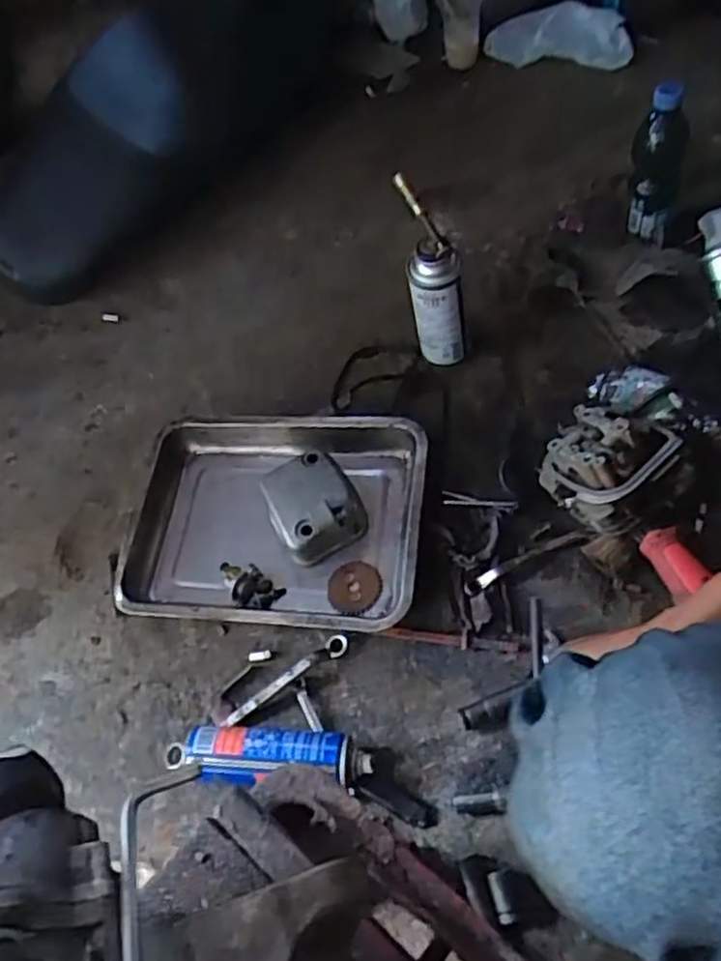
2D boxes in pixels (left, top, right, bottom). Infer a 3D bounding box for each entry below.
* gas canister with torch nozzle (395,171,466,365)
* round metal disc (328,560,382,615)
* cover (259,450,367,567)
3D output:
[{"bbox_3d":[0.088,-0.234,0.868,0.081,0.229,0.067,-2,54,4],"label":"gas canister with torch nozzle"},{"bbox_3d":[-0.008,0.120,0.820,0.061,0.006,0.064,-9,60,15],"label":"round metal disc"},{"bbox_3d":[-0.057,0.027,0.852,0.102,0.057,0.114,-26,57,-14],"label":"cover"}]

